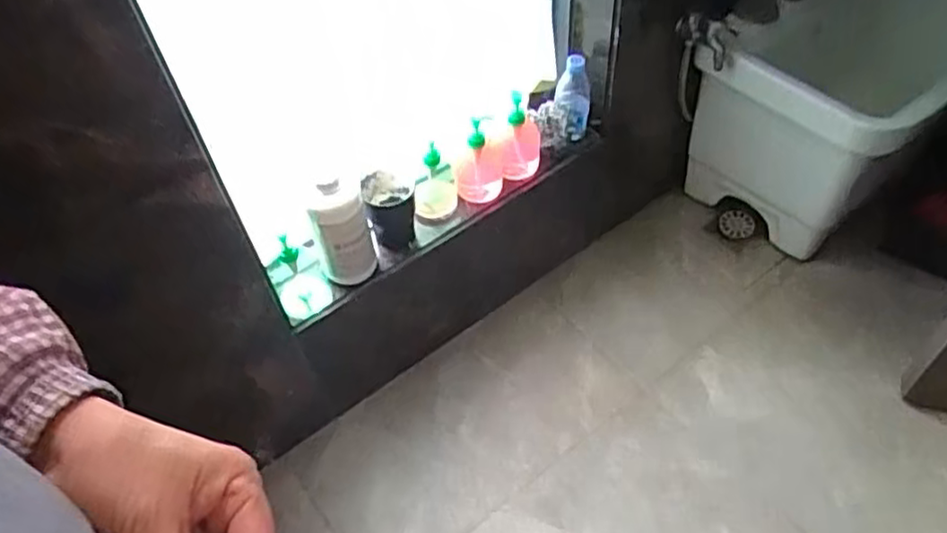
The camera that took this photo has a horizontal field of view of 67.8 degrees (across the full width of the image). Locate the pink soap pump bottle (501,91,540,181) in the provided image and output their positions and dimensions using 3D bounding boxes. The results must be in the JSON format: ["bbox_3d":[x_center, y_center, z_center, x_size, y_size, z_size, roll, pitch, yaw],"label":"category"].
[{"bbox_3d":[0.079,-0.219,1.199,0.065,0.161,0.051,-2,51,4],"label":"pink soap pump bottle"}]

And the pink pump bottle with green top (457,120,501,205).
[{"bbox_3d":[0.006,-0.180,1.178,0.075,0.158,0.054,-3,51,3],"label":"pink pump bottle with green top"}]

